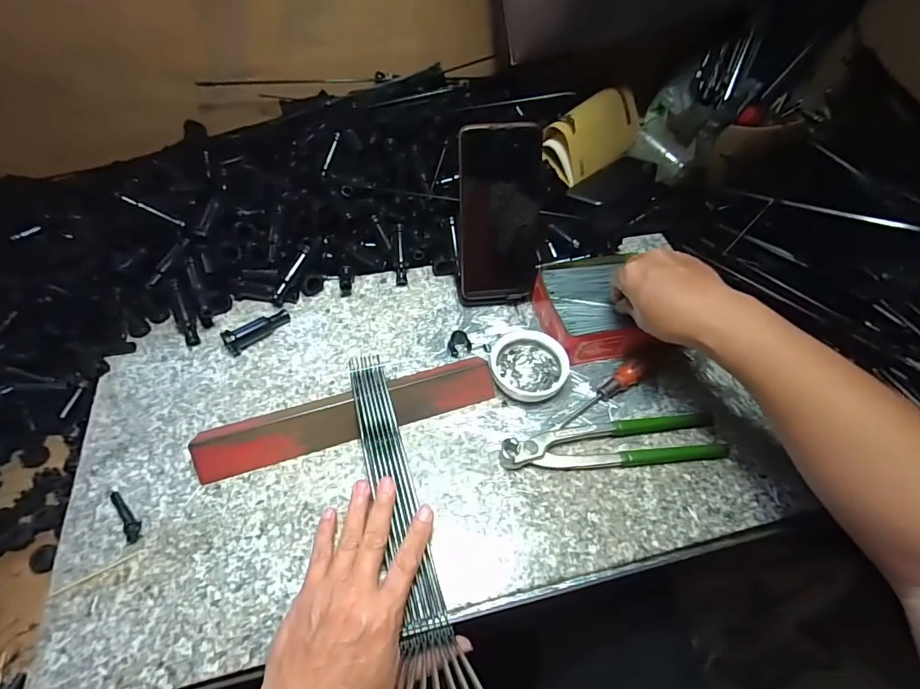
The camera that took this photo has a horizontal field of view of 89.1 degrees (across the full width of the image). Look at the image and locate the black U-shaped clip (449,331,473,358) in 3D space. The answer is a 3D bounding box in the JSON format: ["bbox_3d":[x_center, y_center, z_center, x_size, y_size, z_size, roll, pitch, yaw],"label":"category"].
[{"bbox_3d":[0.000,0.000,0.466,0.022,0.022,0.020,1,53,-2],"label":"black U-shaped clip"}]

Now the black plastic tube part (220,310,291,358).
[{"bbox_3d":[-0.204,-0.017,0.470,0.018,0.021,0.066,37,60,23],"label":"black plastic tube part"}]

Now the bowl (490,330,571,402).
[{"bbox_3d":[0.065,0.022,0.449,0.070,0.028,0.067,1,53,-2],"label":"bowl"}]

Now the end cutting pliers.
[{"bbox_3d":[0.135,0.086,0.410,0.198,0.017,0.042,-5,53,-6],"label":"end cutting pliers"}]

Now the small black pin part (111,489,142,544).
[{"bbox_3d":[-0.260,0.131,0.363,0.013,0.008,0.049,-34,61,-25],"label":"small black pin part"}]

